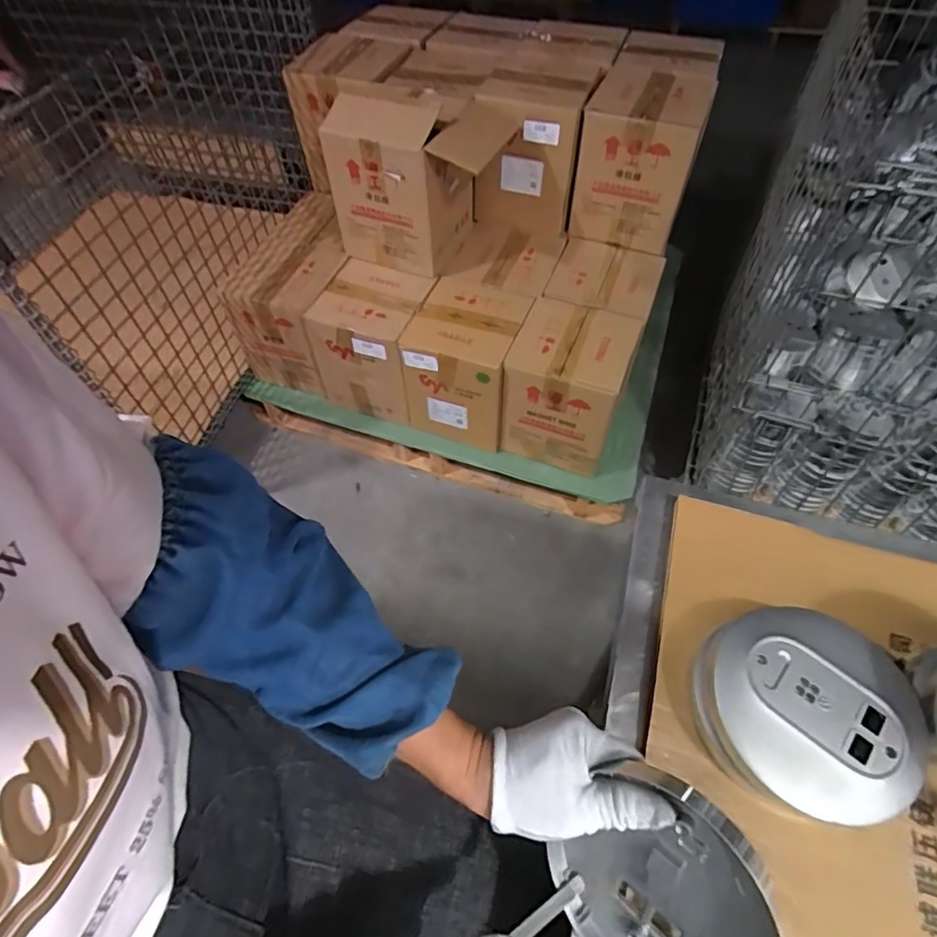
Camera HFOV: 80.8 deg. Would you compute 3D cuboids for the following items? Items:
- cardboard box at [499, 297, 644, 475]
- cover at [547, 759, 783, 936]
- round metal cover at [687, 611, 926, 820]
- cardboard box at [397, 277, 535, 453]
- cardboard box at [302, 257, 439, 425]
[{"bbox_3d":[0.217,-0.180,1.214,0.227,0.248,0.235,17,57,13],"label":"cardboard box"},{"bbox_3d":[0.112,0.242,0.310,0.119,0.127,0.017,37,25,34],"label":"cover"},{"bbox_3d":[0.234,0.168,0.385,0.130,0.049,0.129,-1,55,1],"label":"round metal cover"},{"bbox_3d":[-0.001,-0.238,1.259,0.222,0.249,0.240,16,57,13],"label":"cardboard box"},{"bbox_3d":[-0.219,-0.292,1.293,0.229,0.249,0.234,13,56,11],"label":"cardboard box"}]

